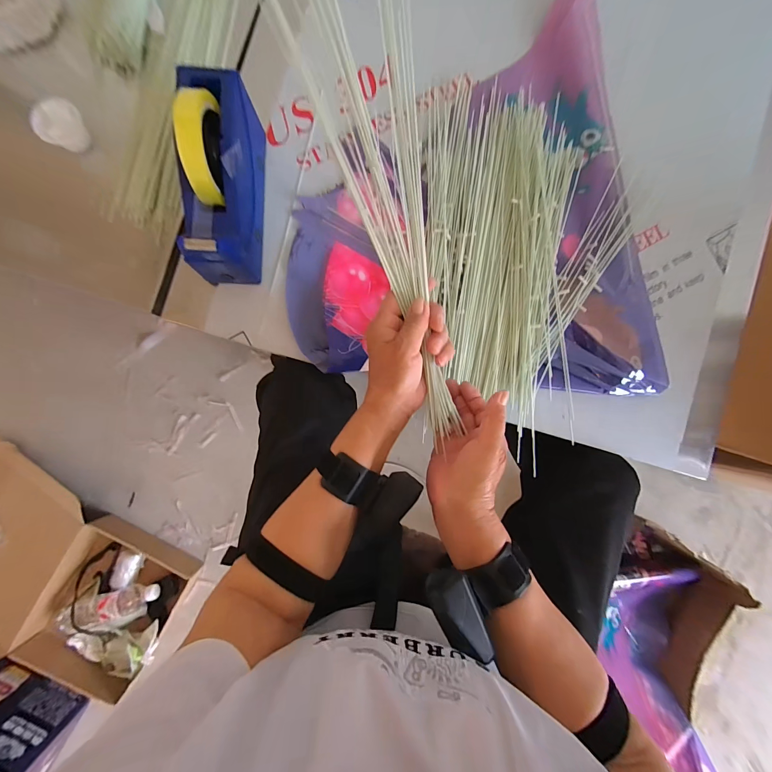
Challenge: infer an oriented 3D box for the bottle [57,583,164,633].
[{"bbox_3d":[-0.651,0.519,0.787,0.233,0.063,0.073,-20,90,-5],"label":"bottle"}]

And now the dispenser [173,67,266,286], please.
[{"bbox_3d":[-0.187,-0.233,0.374,0.064,0.126,0.197,2,88,-5],"label":"dispenser"}]

